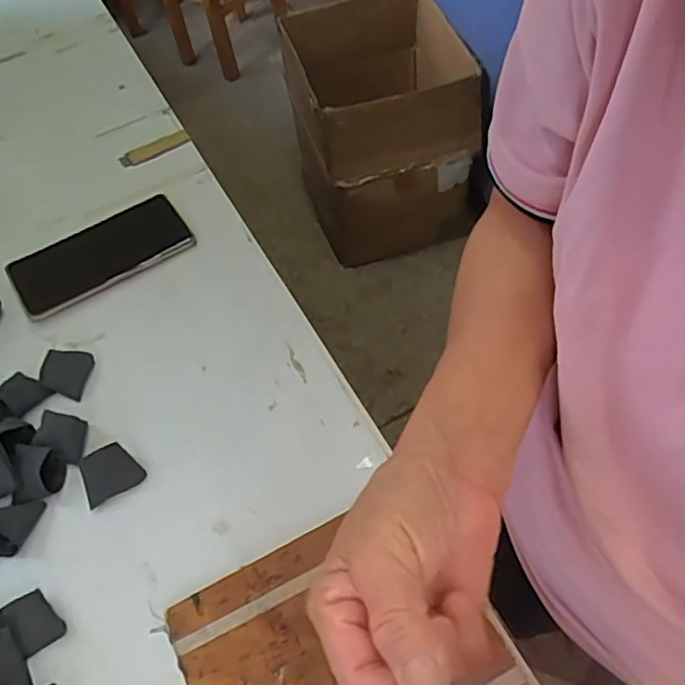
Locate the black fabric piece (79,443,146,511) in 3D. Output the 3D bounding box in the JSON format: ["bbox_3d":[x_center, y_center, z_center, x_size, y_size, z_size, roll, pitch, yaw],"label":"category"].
[{"bbox_3d":[-0.169,0.094,0.461,0.041,0.025,0.028,-28,58,-14],"label":"black fabric piece"}]

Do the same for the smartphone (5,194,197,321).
[{"bbox_3d":[-0.224,-0.082,0.592,0.160,0.014,0.082,-29,59,-15],"label":"smartphone"}]

